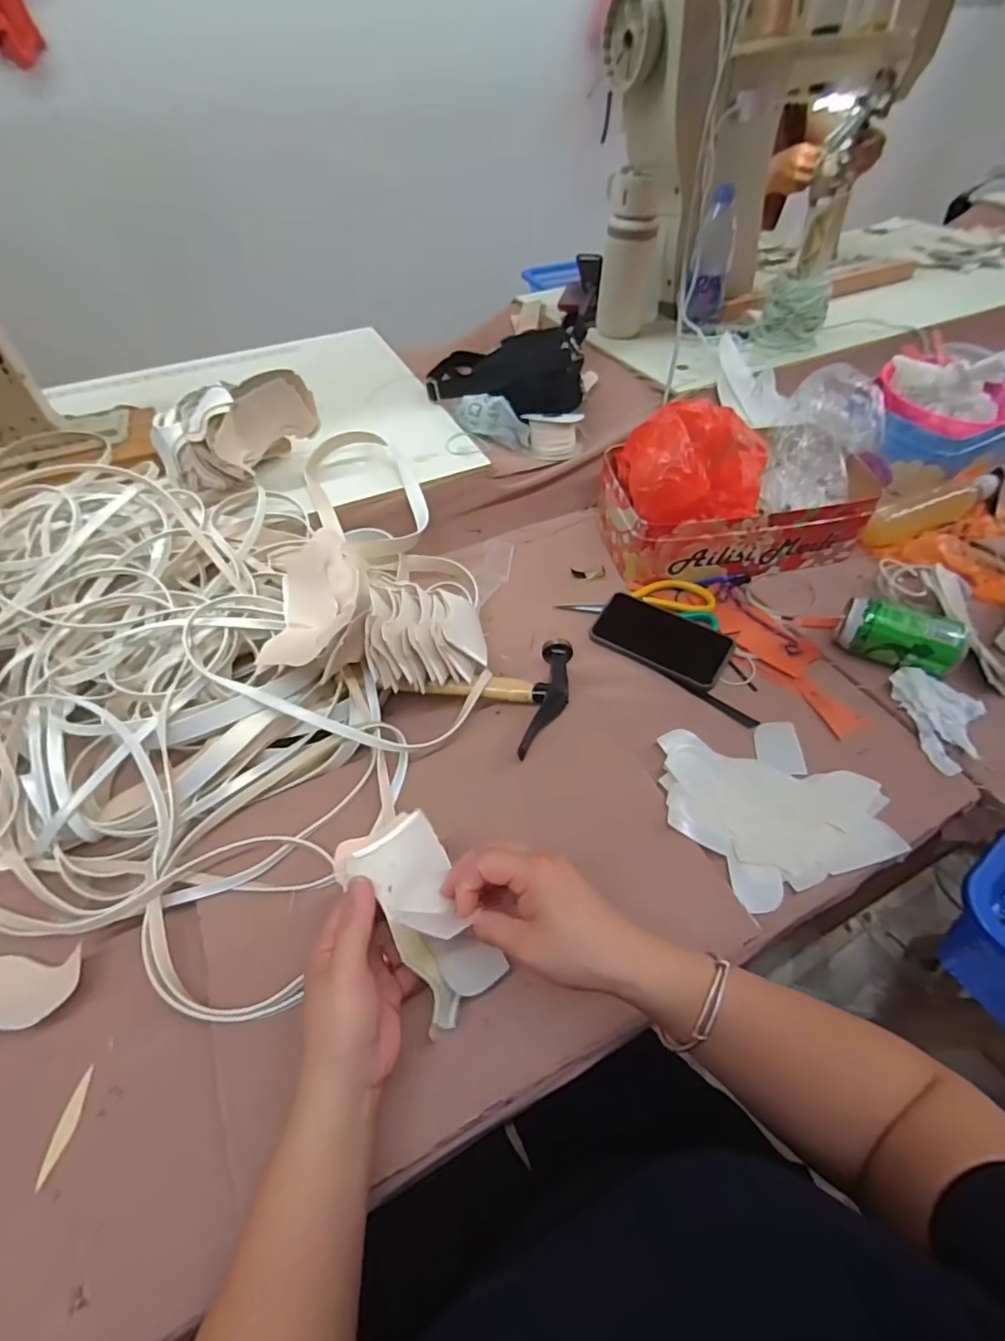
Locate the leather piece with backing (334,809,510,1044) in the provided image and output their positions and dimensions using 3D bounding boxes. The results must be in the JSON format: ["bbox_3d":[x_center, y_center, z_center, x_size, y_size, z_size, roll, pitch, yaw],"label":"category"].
[{"bbox_3d":[-0.051,0.169,0.384,0.065,0.020,0.142,-32,98,-34],"label":"leather piece with backing"}]

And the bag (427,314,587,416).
[{"bbox_3d":[0.004,-0.485,0.883,0.238,0.081,0.238,0,51,0],"label":"bag"}]

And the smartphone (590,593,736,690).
[{"bbox_3d":[0.187,-0.038,0.668,0.154,0.010,0.078,26,77,23],"label":"smartphone"}]

